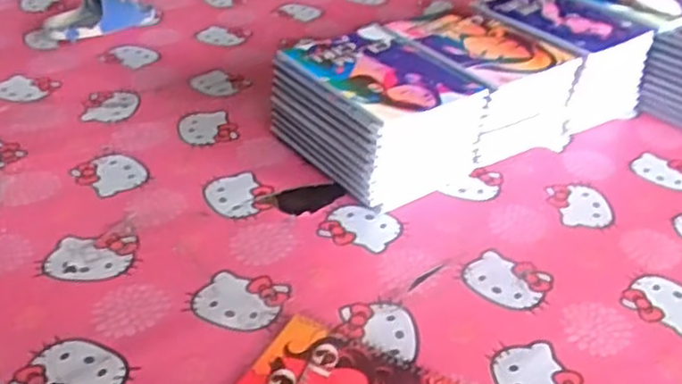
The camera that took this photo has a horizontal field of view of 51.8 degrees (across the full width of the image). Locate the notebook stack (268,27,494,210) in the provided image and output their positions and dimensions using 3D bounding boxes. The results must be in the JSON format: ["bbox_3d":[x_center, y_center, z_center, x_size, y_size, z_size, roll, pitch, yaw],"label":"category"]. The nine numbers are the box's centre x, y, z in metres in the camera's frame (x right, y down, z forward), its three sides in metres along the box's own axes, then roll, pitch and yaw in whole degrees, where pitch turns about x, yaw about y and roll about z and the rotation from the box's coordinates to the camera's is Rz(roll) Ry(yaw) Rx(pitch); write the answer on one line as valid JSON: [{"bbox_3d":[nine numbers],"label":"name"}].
[{"bbox_3d":[0.039,-0.087,0.814,0.159,0.118,0.190,-22,42,-31],"label":"notebook stack"}]

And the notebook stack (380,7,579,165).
[{"bbox_3d":[0.172,-0.138,0.896,0.174,0.121,0.193,-21,41,-30],"label":"notebook stack"}]

